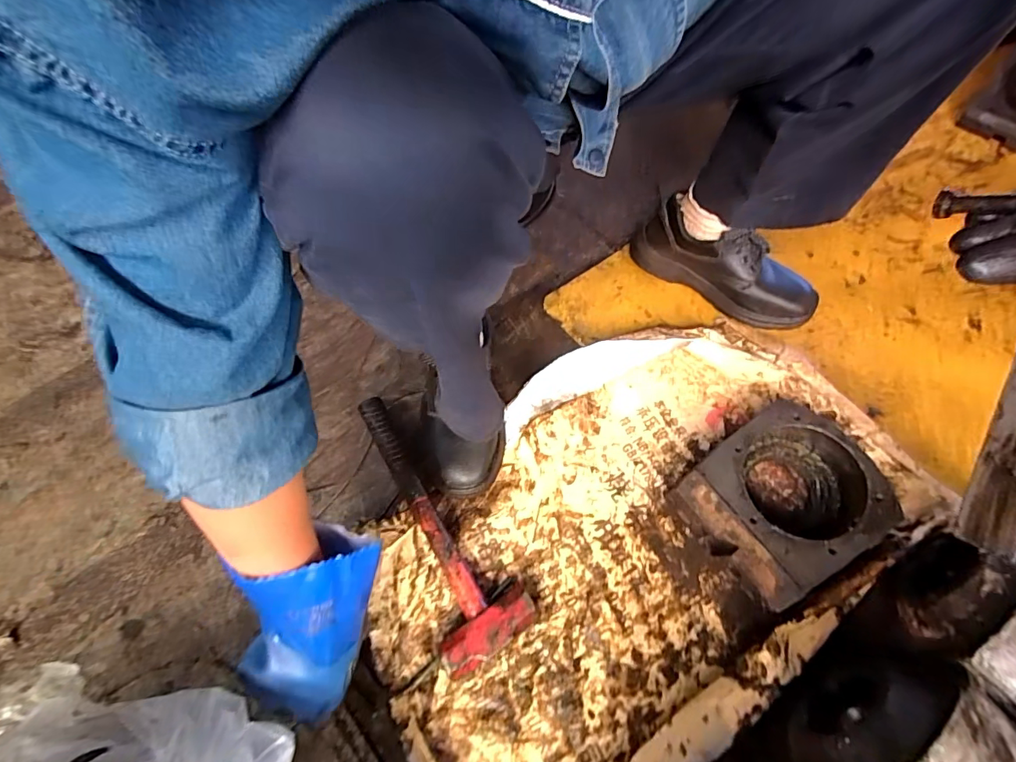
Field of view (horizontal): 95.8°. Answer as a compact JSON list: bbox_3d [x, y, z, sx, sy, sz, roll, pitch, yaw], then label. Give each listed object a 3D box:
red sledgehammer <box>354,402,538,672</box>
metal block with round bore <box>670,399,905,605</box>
[{"bbox_3d":[-0.088,0.170,0.544,0.115,0.039,0.301,-30,65,-13],"label":"red sledgehammer"},{"bbox_3d":[0.302,0.135,0.520,0.189,0.086,0.161,-29,65,-12],"label":"metal block with round bore"}]

